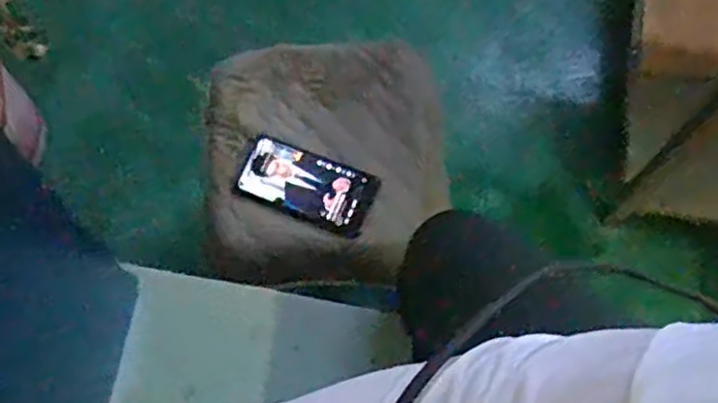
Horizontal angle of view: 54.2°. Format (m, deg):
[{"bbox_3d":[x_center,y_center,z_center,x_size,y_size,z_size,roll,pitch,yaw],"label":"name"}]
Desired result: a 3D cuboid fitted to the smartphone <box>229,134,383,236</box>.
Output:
[{"bbox_3d":[-0.064,-0.021,0.846,0.165,0.007,0.084,22,71,8],"label":"smartphone"}]

